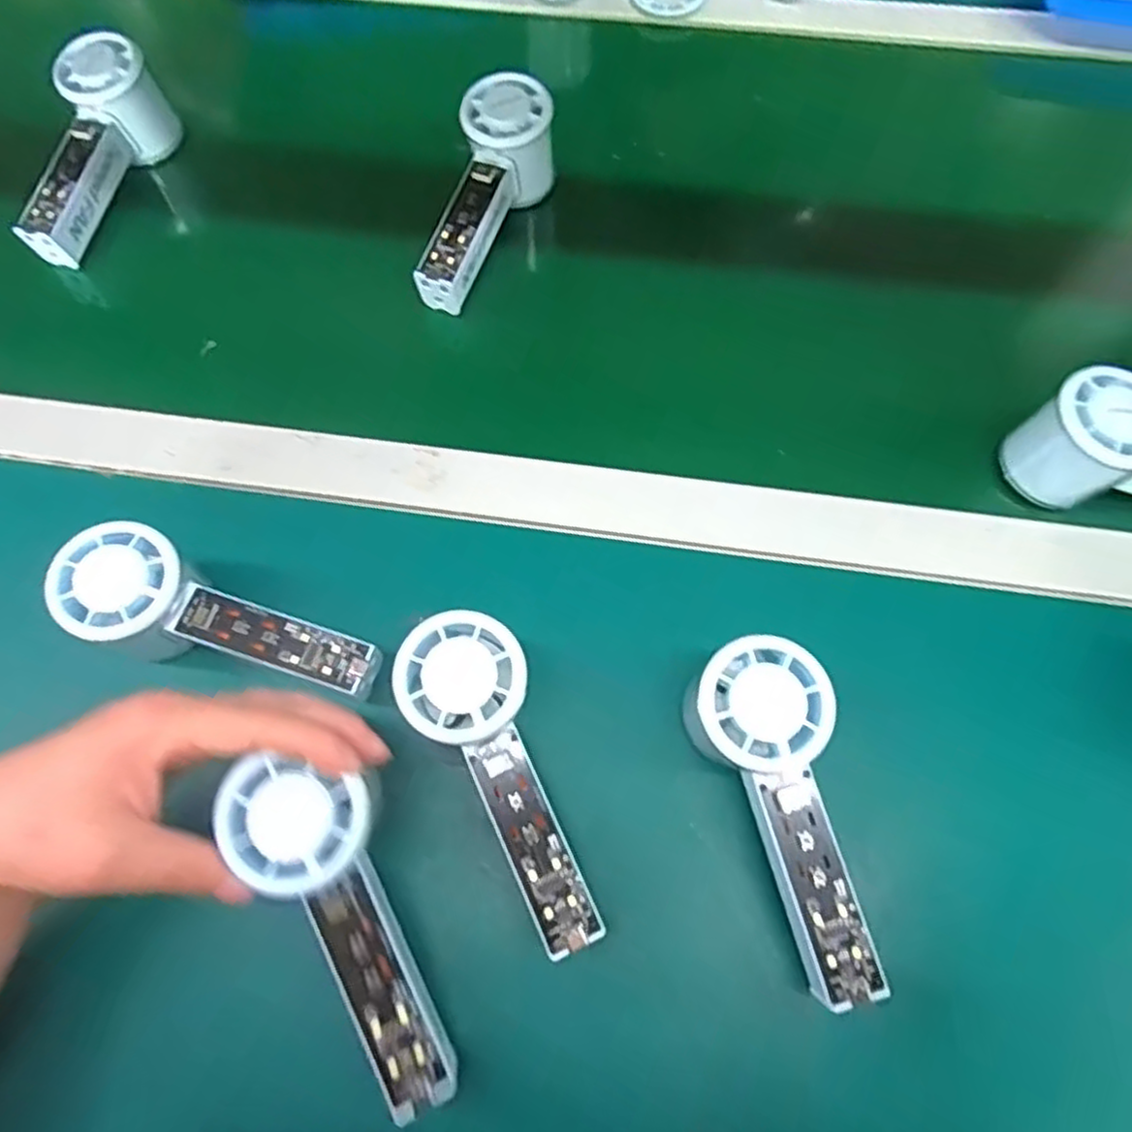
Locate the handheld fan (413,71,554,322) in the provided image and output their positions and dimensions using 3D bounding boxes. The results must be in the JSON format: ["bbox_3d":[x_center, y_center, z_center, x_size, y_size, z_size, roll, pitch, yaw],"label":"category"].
[{"bbox_3d":[-0.057,-0.238,0.477,0.056,0.058,0.155,23,84,9],"label":"handheld fan"}]

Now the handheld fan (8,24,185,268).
[{"bbox_3d":[-0.327,-0.279,0.491,0.051,0.060,0.151,16,70,6],"label":"handheld fan"}]

